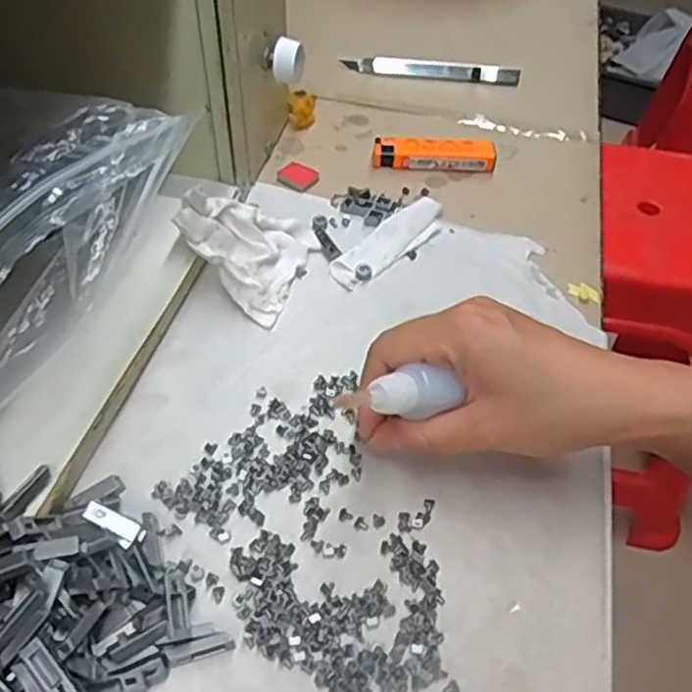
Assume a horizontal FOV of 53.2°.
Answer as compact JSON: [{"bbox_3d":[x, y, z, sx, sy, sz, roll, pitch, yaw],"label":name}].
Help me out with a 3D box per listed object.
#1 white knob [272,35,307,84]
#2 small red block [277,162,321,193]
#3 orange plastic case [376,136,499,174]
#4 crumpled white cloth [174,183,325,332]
[{"bbox_3d":[-0.034,-0.173,0.419,0.019,0.019,0.020,3,49,-3],"label":"white knob"},{"bbox_3d":[-0.031,-0.110,0.449,0.022,0.005,0.023,29,54,20],"label":"small red block"},{"bbox_3d":[0.059,-0.128,0.463,0.079,0.015,0.020,1,49,-2],"label":"orange plastic case"},{"bbox_3d":[-0.054,-0.058,0.376,0.060,0.043,0.069,16,50,11],"label":"crumpled white cloth"}]

